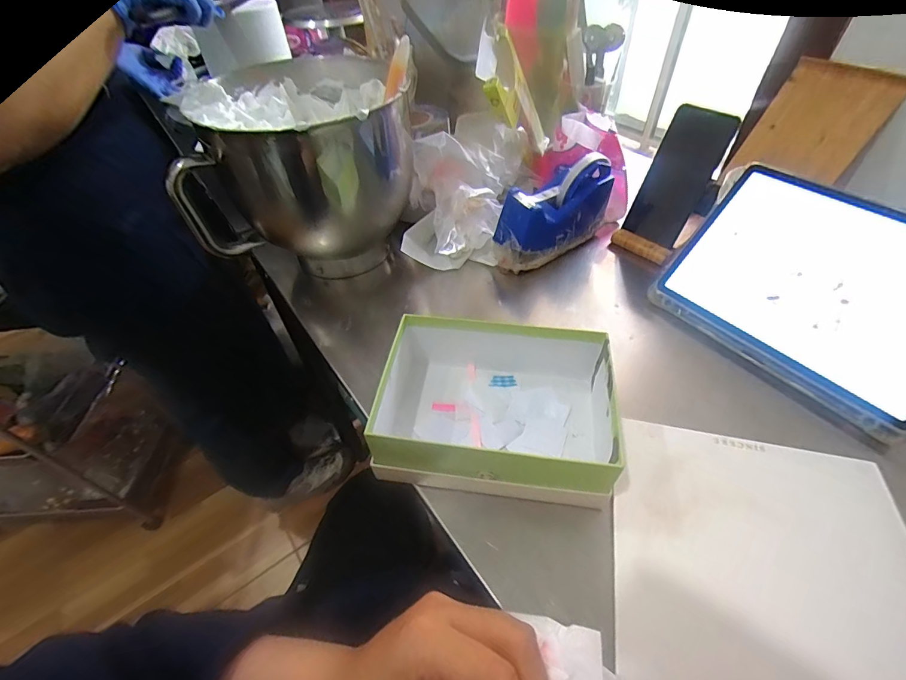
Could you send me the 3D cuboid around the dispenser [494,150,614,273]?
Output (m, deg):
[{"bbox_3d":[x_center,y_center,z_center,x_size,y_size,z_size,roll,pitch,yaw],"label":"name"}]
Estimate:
[{"bbox_3d":[0.129,-0.169,0.536,0.166,0.103,0.065,-30,53,-22],"label":"dispenser"}]

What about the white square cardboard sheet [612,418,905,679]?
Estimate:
[{"bbox_3d":[0.231,0.168,0.305,0.211,0.011,0.211,7,51,13],"label":"white square cardboard sheet"}]

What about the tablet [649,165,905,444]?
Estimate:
[{"bbox_3d":[0.359,-0.048,0.411,0.011,0.178,0.253,9,29,-50],"label":"tablet"}]

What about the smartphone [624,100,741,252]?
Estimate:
[{"bbox_3d":[0.283,-0.203,0.524,0.071,0.155,0.010,31,36,23],"label":"smartphone"}]

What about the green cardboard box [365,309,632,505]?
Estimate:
[{"bbox_3d":[0.035,0.049,0.373,0.196,0.065,0.152,5,49,8],"label":"green cardboard box"}]

